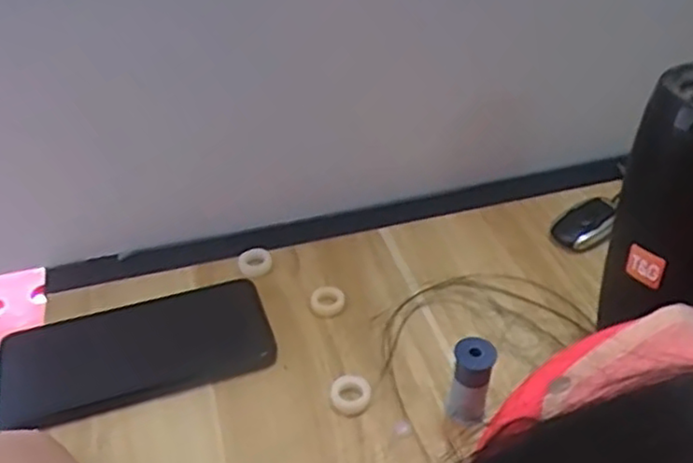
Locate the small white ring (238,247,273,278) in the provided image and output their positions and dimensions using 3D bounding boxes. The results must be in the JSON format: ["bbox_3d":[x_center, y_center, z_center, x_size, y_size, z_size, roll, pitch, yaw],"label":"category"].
[{"bbox_3d":[-0.065,0.023,0.488,0.023,0.008,0.026,-16,41,-17],"label":"small white ring"}]

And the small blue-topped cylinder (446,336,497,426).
[{"bbox_3d":[0.068,0.084,0.372,0.021,0.052,0.023,10,40,14],"label":"small blue-topped cylinder"}]

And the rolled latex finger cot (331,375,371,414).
[{"bbox_3d":[0.002,0.094,0.394,0.022,0.006,0.024,-1,39,1],"label":"rolled latex finger cot"}]

